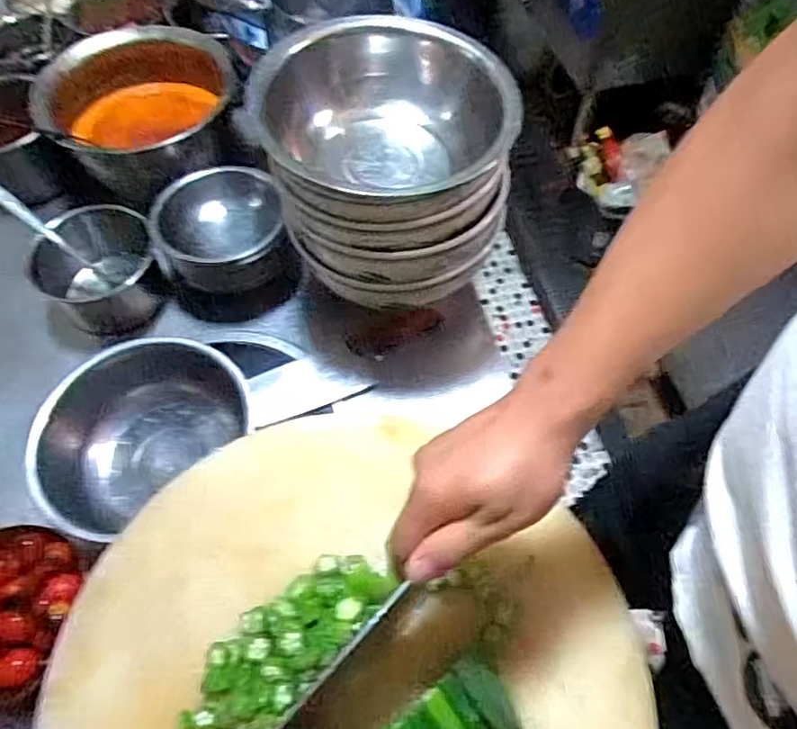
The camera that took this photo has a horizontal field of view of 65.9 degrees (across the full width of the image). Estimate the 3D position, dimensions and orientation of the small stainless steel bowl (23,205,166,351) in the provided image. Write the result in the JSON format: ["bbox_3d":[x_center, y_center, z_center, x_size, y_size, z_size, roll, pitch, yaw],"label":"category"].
[{"bbox_3d":[-0.385,-0.110,0.791,0.157,0.094,0.145,-22,60,-14],"label":"small stainless steel bowl"}]

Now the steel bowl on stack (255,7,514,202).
[{"bbox_3d":[-0.013,-0.247,0.651,0.256,0.096,0.261,0,57,0],"label":"steel bowl on stack"}]

